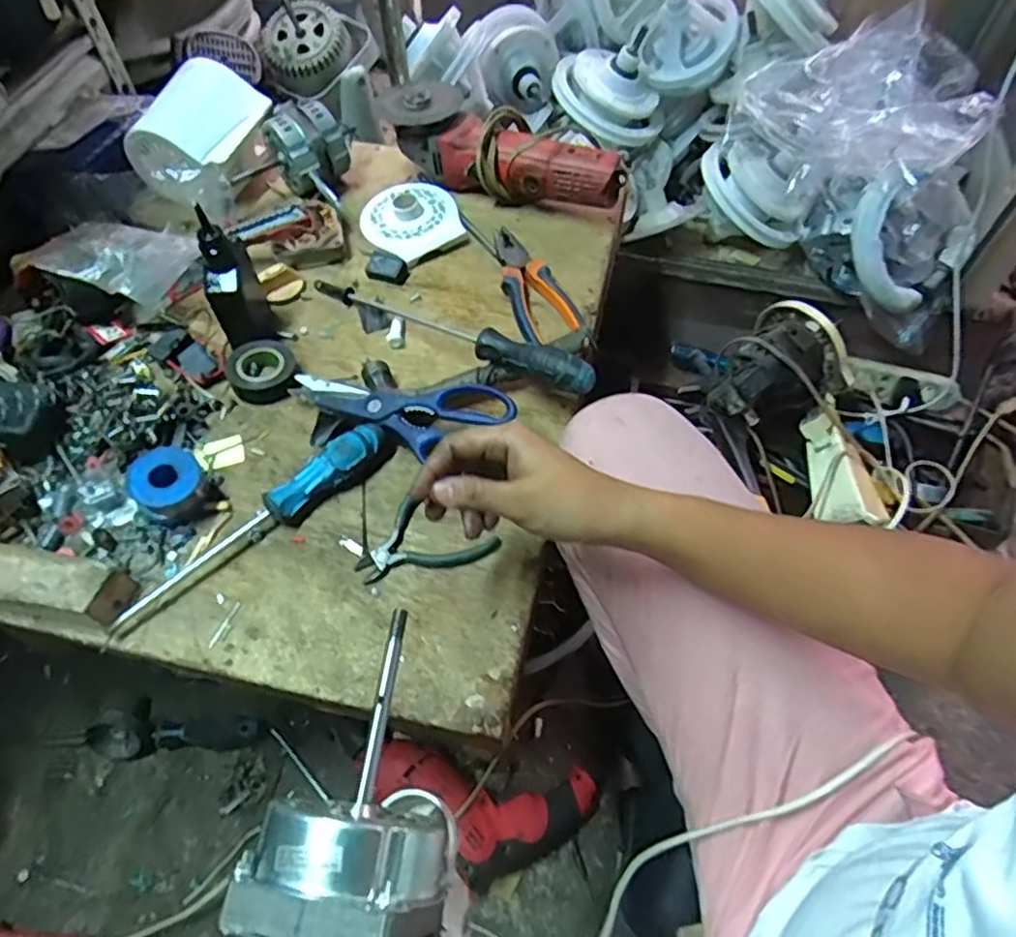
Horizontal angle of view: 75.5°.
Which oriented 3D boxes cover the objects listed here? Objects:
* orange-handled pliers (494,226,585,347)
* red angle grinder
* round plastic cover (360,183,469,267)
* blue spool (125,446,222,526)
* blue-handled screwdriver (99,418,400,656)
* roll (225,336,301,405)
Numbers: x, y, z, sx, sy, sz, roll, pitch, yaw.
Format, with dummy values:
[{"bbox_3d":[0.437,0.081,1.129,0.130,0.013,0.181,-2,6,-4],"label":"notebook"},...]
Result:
[{"bbox_3d":[0.020,-0.192,0.671,0.059,0.022,0.154,-19,59,-11],"label":"orange-handled pliers"},{"bbox_3d":[-0.007,-0.354,0.736,0.273,0.085,0.085,24,61,15],"label":"red angle grinder"},{"bbox_3d":[-0.106,-0.275,0.725,0.100,0.023,0.106,0,57,1],"label":"round plastic cover"},{"bbox_3d":[-0.271,0.014,0.527,0.051,0.039,0.055,0,57,1],"label":"blue spool"},{"bbox_3d":[-0.199,0.044,0.521,0.253,0.031,0.036,-40,65,-22],"label":"blue-handled screwdriver"},{"bbox_3d":[-0.228,-0.091,0.611,0.061,0.023,0.066,0,57,1],"label":"roll"}]

